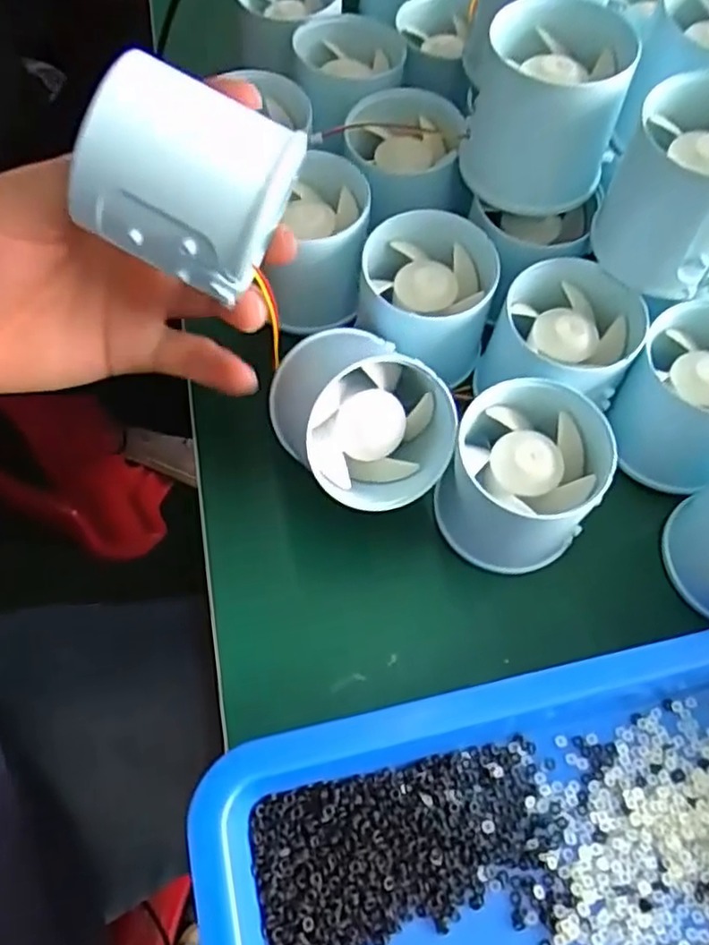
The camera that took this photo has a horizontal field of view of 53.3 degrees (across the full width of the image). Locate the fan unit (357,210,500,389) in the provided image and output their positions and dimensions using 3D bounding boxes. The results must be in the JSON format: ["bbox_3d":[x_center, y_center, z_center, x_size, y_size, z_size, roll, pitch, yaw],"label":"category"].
[{"bbox_3d":[0.027,-0.065,0.278,0.050,0.044,0.055,0,61,0],"label":"fan unit"}]

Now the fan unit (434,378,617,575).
[{"bbox_3d":[0.059,0.003,0.251,0.049,0.051,0.049,0,61,0],"label":"fan unit"}]

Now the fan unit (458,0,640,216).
[{"bbox_3d":[0.070,-0.135,0.268,0.053,0.057,0.058,14,62,7],"label":"fan unit"}]

